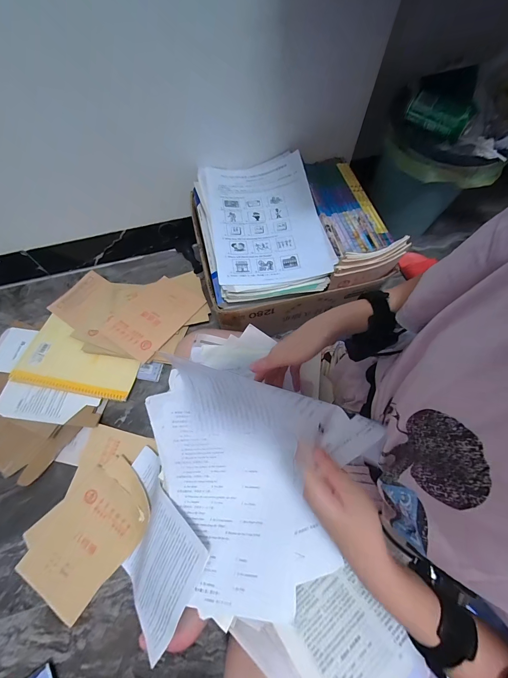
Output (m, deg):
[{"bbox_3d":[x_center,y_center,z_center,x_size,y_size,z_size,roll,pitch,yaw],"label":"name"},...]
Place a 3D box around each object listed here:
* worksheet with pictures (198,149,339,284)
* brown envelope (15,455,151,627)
[{"bbox_3d":[0.017,-0.246,0.563,0.219,0.039,0.302,-11,69,-5],"label":"worksheet with pictures"},{"bbox_3d":[-0.307,0.352,0.528,0.171,0.018,0.241,34,76,12],"label":"brown envelope"}]

